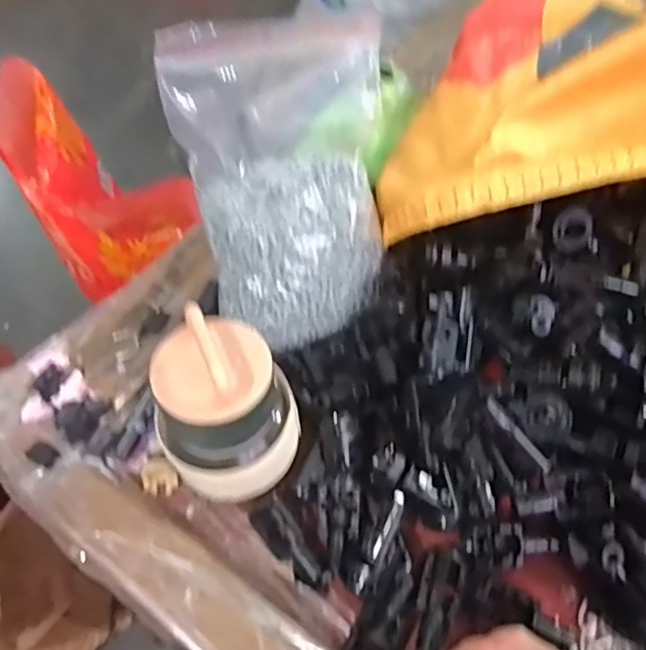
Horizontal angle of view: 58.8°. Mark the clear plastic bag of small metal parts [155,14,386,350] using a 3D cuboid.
[{"bbox_3d":[-0.023,-0.102,0.368,0.122,0.144,0.183,0,57,4],"label":"clear plastic bag of small metal parts"}]

